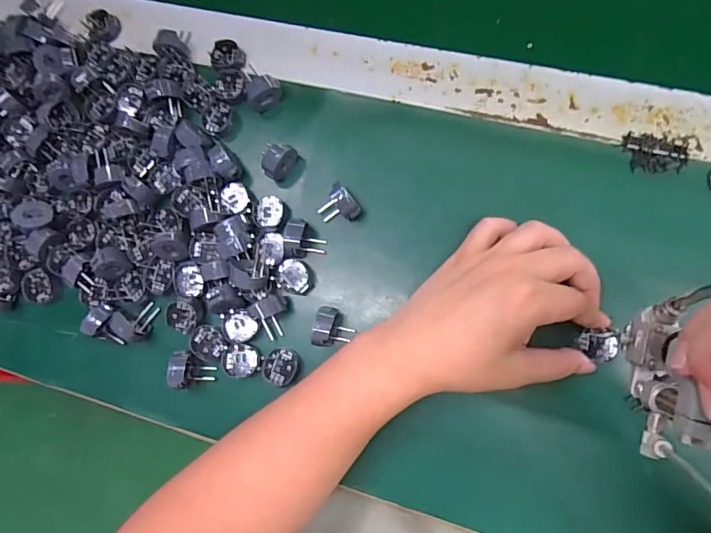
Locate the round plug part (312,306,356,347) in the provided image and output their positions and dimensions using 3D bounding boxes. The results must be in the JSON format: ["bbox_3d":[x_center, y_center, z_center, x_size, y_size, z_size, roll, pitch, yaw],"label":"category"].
[{"bbox_3d":[-0.016,0.046,0.353,0.026,0.033,0.029,6,84,9],"label":"round plug part"}]

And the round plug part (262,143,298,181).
[{"bbox_3d":[-0.060,-0.083,0.367,0.017,0.032,0.028,29,88,11],"label":"round plug part"}]

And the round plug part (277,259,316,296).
[{"bbox_3d":[-0.046,0.008,0.367,0.028,0.013,0.026,9,69,0],"label":"round plug part"}]

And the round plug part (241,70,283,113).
[{"bbox_3d":[-0.074,-0.142,0.378,0.027,0.019,0.025,-10,84,5],"label":"round plug part"}]

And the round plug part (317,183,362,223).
[{"bbox_3d":[-0.011,-0.045,0.359,0.029,0.029,0.029,44,91,11],"label":"round plug part"}]

